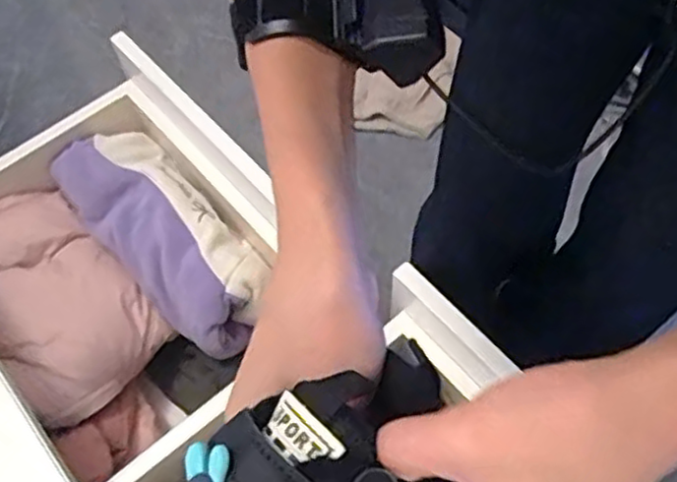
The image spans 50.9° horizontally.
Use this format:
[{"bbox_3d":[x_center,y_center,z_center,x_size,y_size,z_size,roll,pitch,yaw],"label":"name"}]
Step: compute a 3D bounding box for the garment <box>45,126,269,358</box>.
[{"bbox_3d":[-0.218,-0.009,0.898,0.135,0.088,0.330,-38,65,-17],"label":"garment"}]

